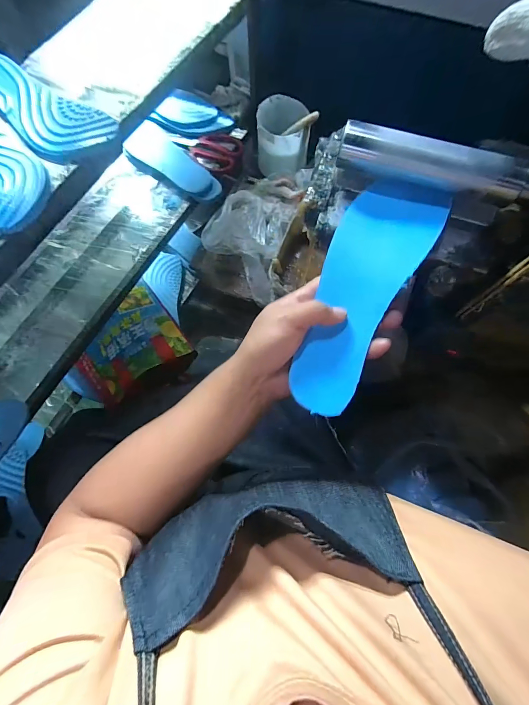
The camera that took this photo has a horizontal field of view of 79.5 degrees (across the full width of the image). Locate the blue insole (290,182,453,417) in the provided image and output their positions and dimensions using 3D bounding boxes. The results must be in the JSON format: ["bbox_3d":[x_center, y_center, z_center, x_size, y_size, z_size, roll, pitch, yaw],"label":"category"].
[{"bbox_3d":[0.091,-0.058,0.294,0.082,0.026,0.235,24,83,8],"label":"blue insole"}]

